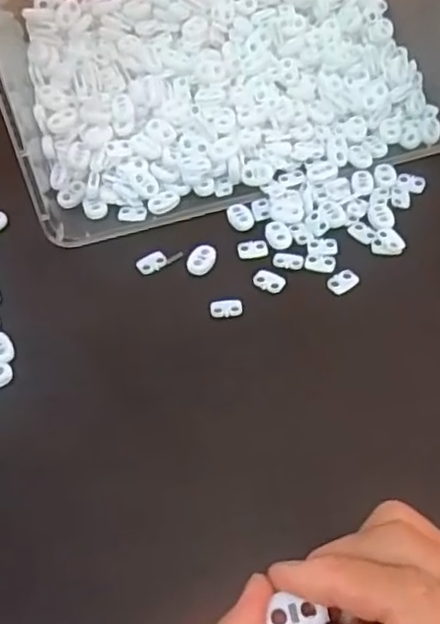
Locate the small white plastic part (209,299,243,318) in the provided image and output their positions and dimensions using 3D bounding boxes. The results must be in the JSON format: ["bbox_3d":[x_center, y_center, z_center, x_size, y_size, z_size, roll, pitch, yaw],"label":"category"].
[{"bbox_3d":[0.004,-0.003,0.399,0.020,0.004,0.012,-9,52,-3],"label":"small white plastic part"}]

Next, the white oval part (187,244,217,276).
[{"bbox_3d":[-0.011,-0.034,0.424,0.016,0.004,0.025,13,54,14],"label":"white oval part"}]

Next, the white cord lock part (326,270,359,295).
[{"bbox_3d":[0.075,-0.019,0.410,0.020,0.004,0.014,-32,58,-20],"label":"white cord lock part"}]

